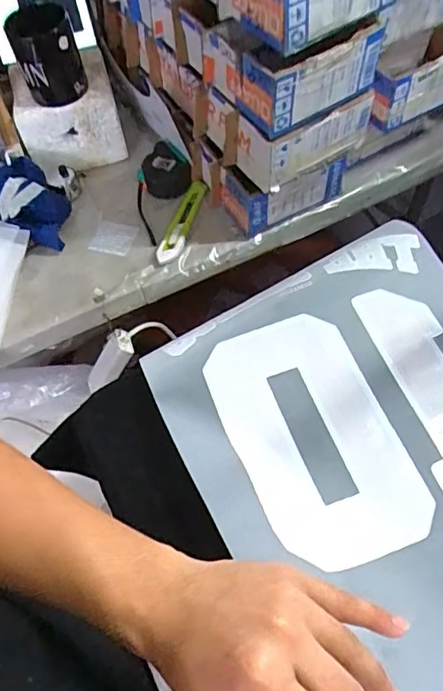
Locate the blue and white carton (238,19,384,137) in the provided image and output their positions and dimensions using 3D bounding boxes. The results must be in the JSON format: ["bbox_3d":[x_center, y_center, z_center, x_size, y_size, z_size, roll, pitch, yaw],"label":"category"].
[{"bbox_3d":[0.092,-0.311,0.574,0.149,0.078,0.088,-29,63,-12],"label":"blue and white carton"}]

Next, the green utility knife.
[{"bbox_3d":[-0.055,-0.177,0.727,0.032,0.020,0.151,13,62,11],"label":"green utility knife"}]

